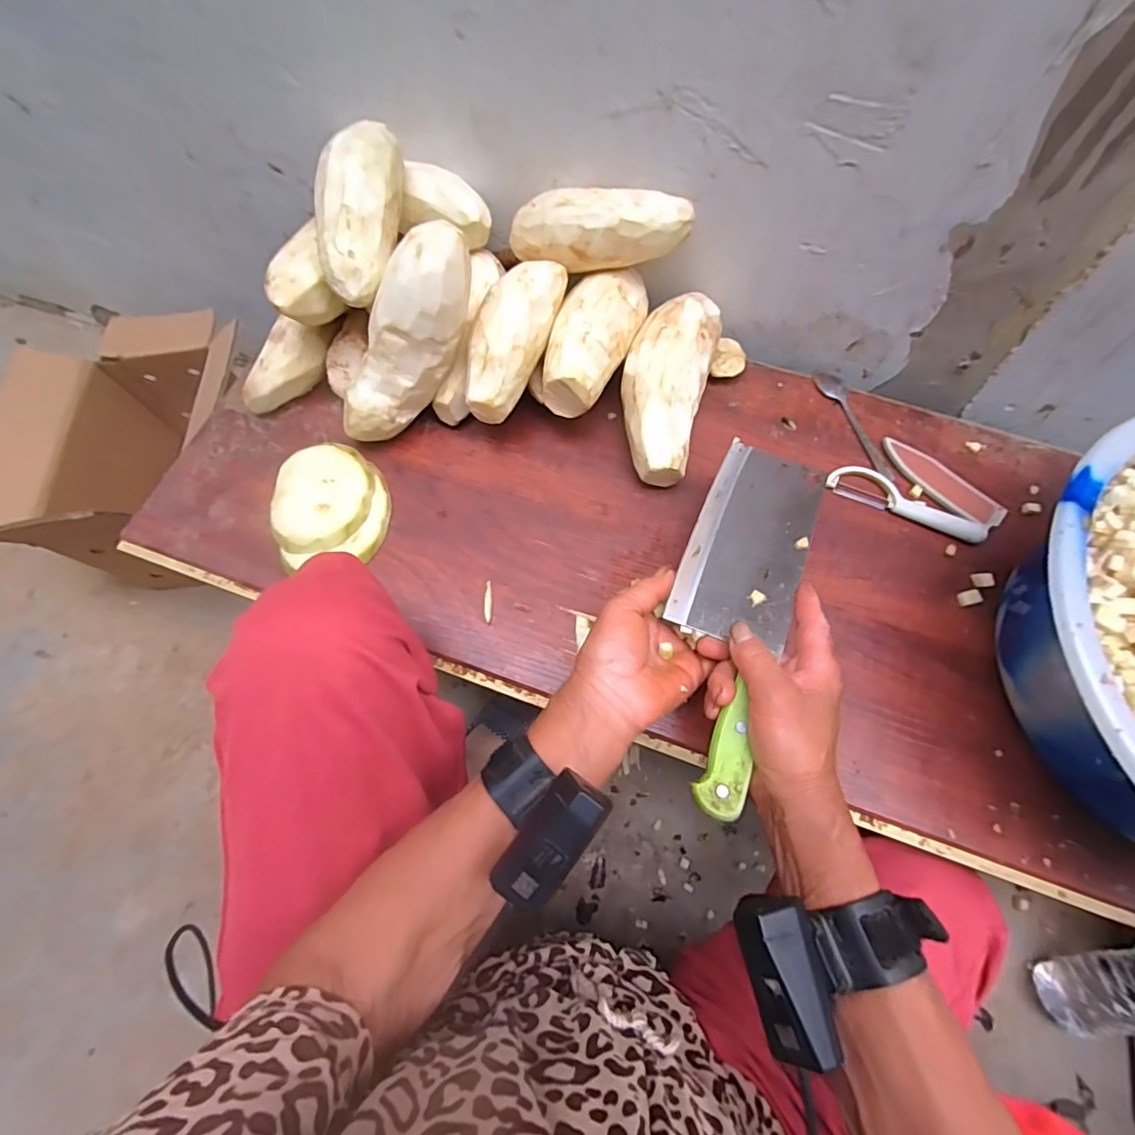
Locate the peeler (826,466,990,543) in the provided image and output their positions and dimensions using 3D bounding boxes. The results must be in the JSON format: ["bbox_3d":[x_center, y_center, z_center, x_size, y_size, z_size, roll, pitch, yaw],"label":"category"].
[{"bbox_3d":[0.307,-0.061,0.481,0.142,0.008,0.033,24,69,13],"label":"peeler"}]

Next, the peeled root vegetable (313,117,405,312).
[{"bbox_3d":[-0.167,-0.282,0.421,0.054,0.044,0.142,6,87,5],"label":"peeled root vegetable"}]

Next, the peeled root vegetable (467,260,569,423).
[{"bbox_3d":[-0.051,-0.202,0.461,0.058,0.043,0.149,23,92,12],"label":"peeled root vegetable"}]

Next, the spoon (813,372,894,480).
[{"bbox_3d":[0.282,-0.143,0.518,0.025,0.009,0.133,-19,67,-6],"label":"spoon"}]

